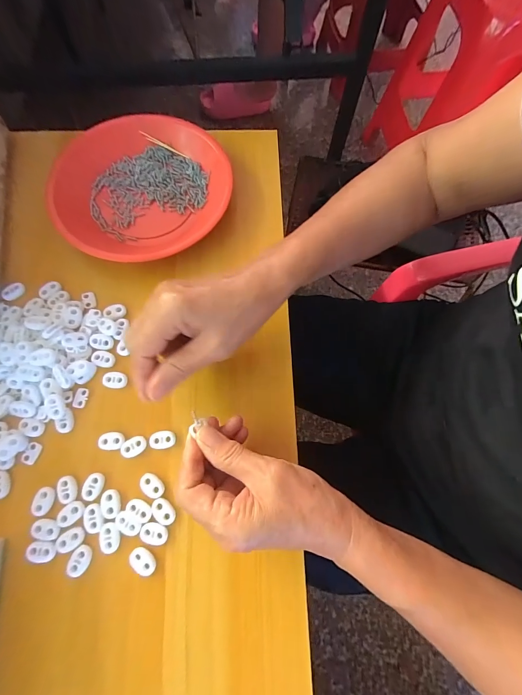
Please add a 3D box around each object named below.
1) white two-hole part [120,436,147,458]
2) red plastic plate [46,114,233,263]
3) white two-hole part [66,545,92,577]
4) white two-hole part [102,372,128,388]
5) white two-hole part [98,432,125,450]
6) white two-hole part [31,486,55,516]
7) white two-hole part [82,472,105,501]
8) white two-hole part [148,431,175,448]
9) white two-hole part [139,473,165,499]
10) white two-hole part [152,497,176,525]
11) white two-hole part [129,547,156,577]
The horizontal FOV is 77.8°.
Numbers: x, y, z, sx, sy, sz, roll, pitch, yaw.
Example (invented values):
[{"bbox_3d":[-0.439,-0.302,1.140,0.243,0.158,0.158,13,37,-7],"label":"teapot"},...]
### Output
[{"bbox_3d":[-0.114,0.088,0.288,0.022,0.004,0.016,-26,74,-9],"label":"white two-hole part"},{"bbox_3d":[-0.132,-0.183,0.365,0.187,0.032,0.197,0,72,-1],"label":"red plastic plate"},{"bbox_3d":[-0.146,0.172,0.259,0.016,0.004,0.022,16,72,4],"label":"white two-hole part"},{"bbox_3d":[-0.138,0.031,0.306,0.023,0.004,0.015,4,72,0],"label":"white two-hole part"},{"bbox_3d":[-0.134,0.084,0.289,0.022,0.004,0.016,2,72,-1],"label":"white two-hole part"},{"bbox_3d":[-0.183,0.130,0.272,0.017,0.004,0.022,9,72,1],"label":"white two-hole part"},{"bbox_3d":[-0.144,0.120,0.278,0.016,0.004,0.022,17,72,4],"label":"white two-hole part"},{"bbox_3d":[-0.089,0.083,0.291,0.022,0.004,0.015,1,72,-1],"label":"white two-hole part"},{"bbox_3d":[-0.095,0.120,0.280,0.023,0.004,0.015,43,76,12],"label":"white two-hole part"},{"bbox_3d":[-0.082,0.139,0.273,0.022,0.004,0.015,44,76,12],"label":"white two-hole part"},{"bbox_3d":[-0.096,0.174,0.262,0.023,0.004,0.015,37,75,10],"label":"white two-hole part"}]

